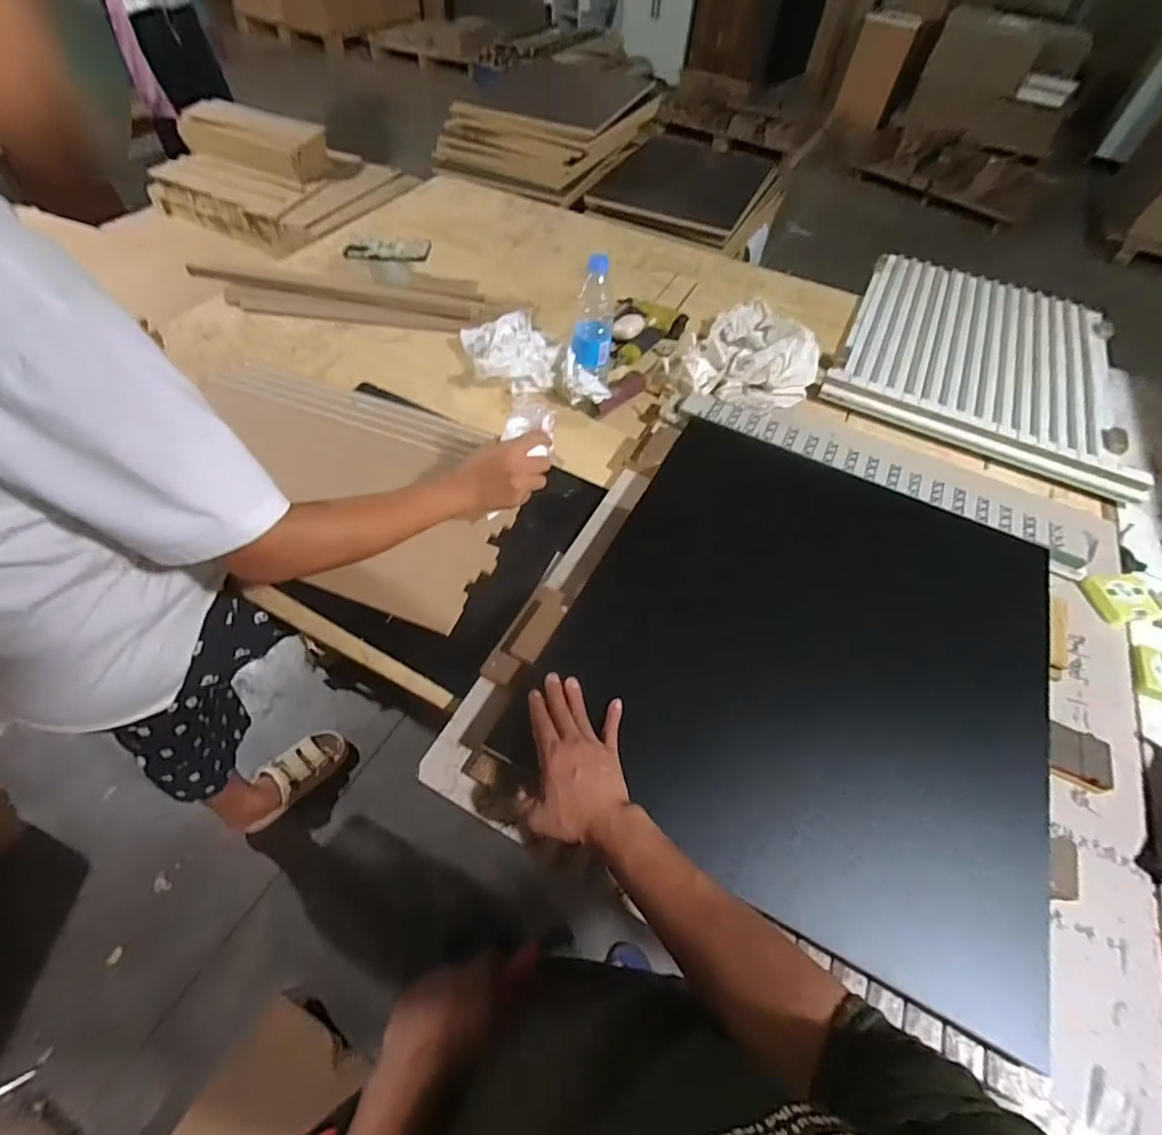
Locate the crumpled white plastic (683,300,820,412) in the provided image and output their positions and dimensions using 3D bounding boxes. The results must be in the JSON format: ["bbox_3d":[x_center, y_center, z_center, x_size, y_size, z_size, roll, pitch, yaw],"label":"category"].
[{"bbox_3d":[0.330,-0.409,0.957,0.217,0.071,0.361,26,58,13],"label":"crumpled white plastic"}]

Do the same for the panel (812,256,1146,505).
[{"bbox_3d":[0.771,-0.413,1.008,0.480,0.033,0.580,25,58,13],"label":"panel"}]

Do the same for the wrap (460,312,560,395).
[{"bbox_3d":[-0.122,-0.380,0.915,0.147,0.072,0.174,-13,58,-12],"label":"wrap"}]

